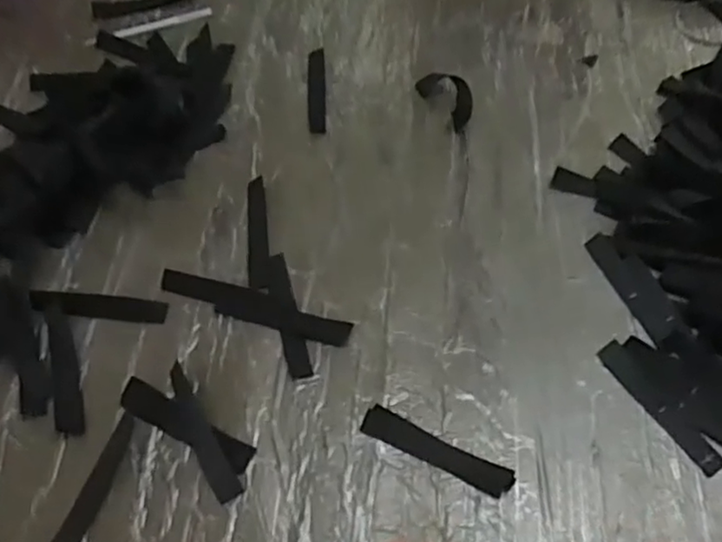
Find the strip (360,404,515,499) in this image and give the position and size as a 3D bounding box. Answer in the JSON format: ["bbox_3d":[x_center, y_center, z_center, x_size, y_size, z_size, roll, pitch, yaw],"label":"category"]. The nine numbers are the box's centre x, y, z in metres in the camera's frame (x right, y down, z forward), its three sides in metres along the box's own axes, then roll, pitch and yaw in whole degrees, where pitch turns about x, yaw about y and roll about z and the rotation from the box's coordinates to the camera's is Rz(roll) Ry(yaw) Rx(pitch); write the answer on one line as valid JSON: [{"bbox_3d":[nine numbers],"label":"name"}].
[{"bbox_3d":[0.044,0.105,0.390,0.091,0.005,0.017,23,63,15],"label":"strip"}]

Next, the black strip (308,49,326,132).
[{"bbox_3d":[-0.036,-0.149,0.548,0.015,0.004,0.091,-3,59,1],"label":"black strip"}]

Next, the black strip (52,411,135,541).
[{"bbox_3d":[-0.154,0.126,0.383,0.015,0.006,0.091,15,61,11],"label":"black strip"}]

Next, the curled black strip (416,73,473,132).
[{"bbox_3d":[0.073,-0.141,0.533,0.032,0.013,0.057,-30,63,-15],"label":"curled black strip"}]

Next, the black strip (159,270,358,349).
[{"bbox_3d":[-0.071,0.023,0.441,0.132,0.004,0.023,17,62,12],"label":"black strip"}]

